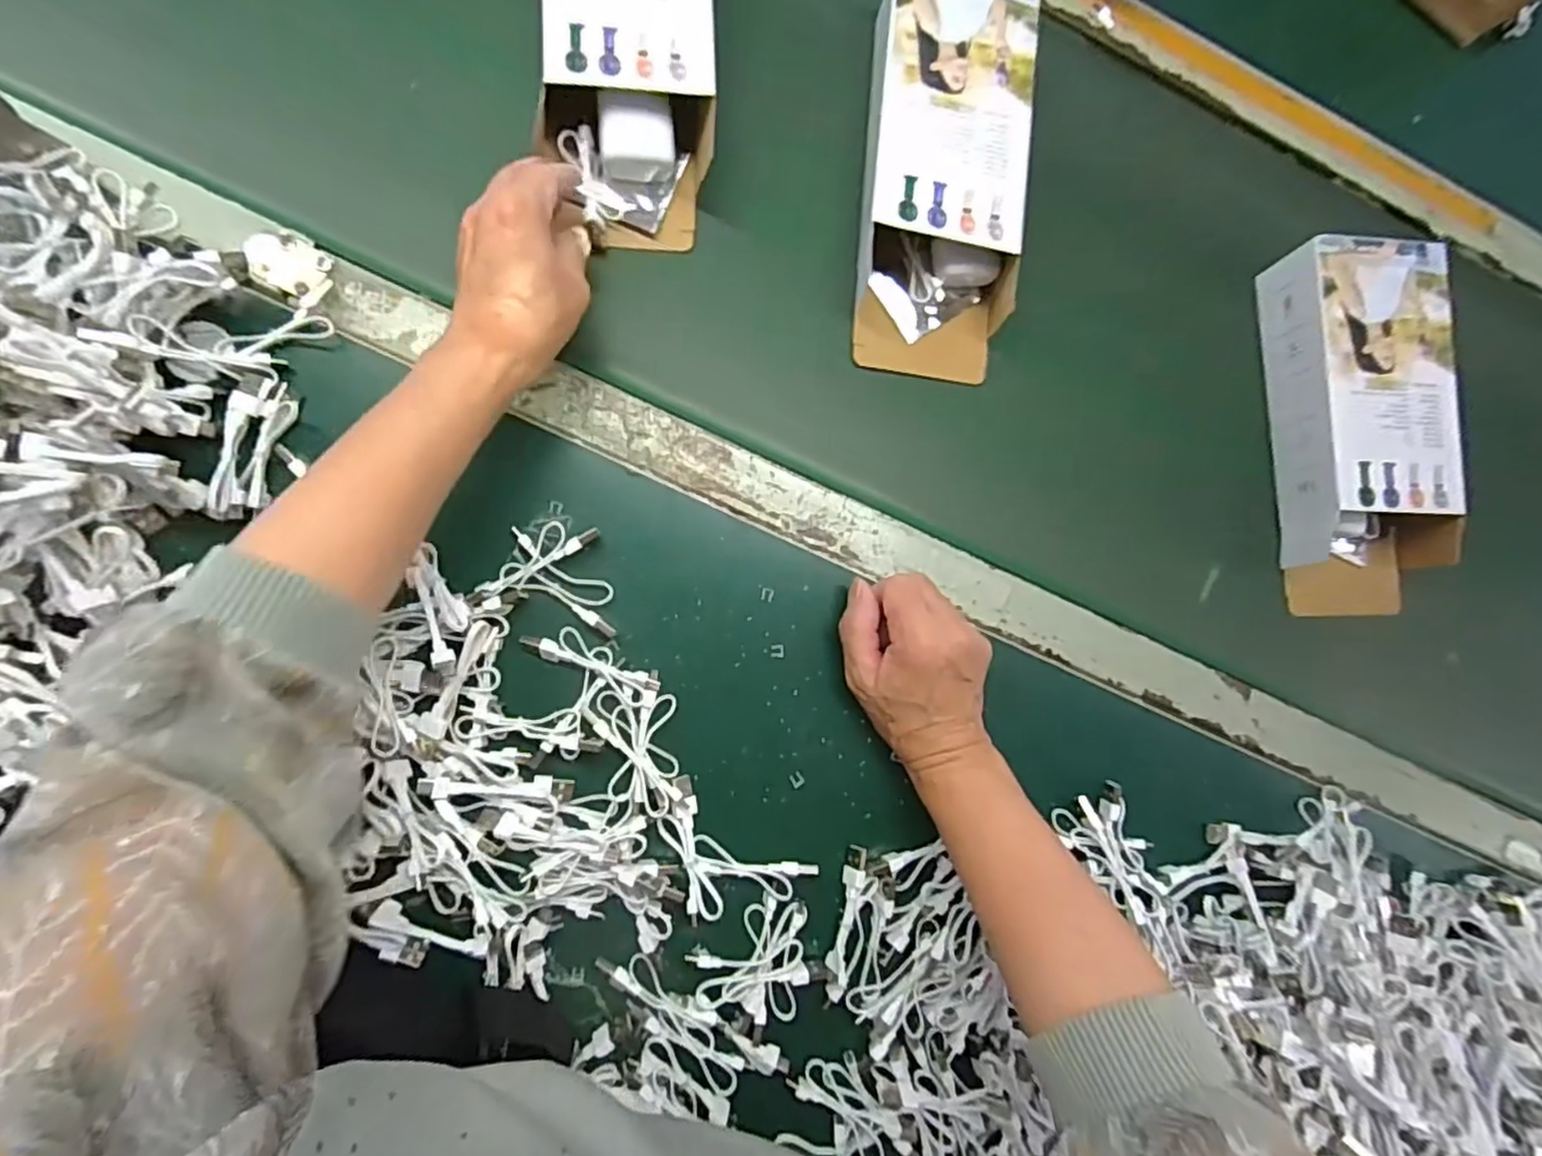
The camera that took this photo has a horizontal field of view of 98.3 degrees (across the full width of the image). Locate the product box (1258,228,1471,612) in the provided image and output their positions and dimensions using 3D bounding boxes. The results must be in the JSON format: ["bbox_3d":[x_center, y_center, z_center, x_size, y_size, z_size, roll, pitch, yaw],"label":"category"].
[{"bbox_3d":[0.416,-0.105,0.468,0.102,0.056,0.254,-1,85,-8],"label":"product box"}]

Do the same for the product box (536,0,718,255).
[{"bbox_3d":[-0.087,-0.343,0.413,0.102,0.055,0.251,0,85,-8],"label":"product box"}]

